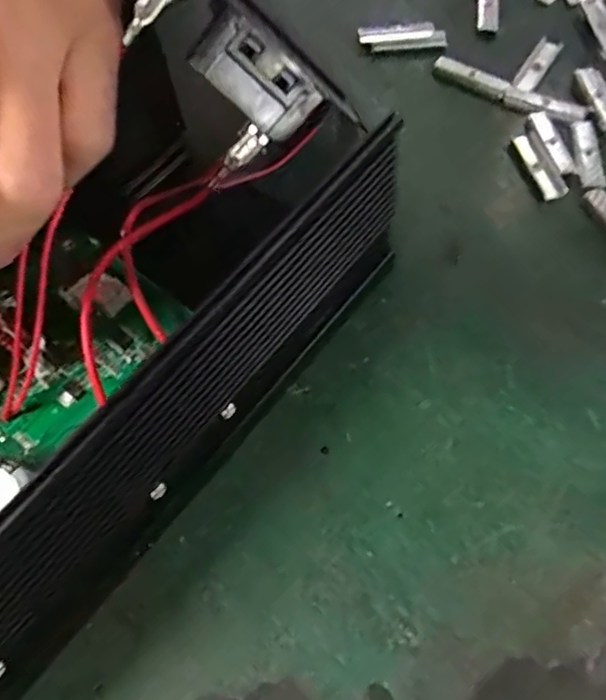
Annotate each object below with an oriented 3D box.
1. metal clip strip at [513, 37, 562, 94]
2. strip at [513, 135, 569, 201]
[{"bbox_3d":[0.088,-0.107,0.223,0.009,0.004,0.028,30,70,17],"label":"metal clip strip"},{"bbox_3d":[0.082,-0.064,0.206,0.009,0.004,0.029,-13,64,-3],"label":"strip"}]

